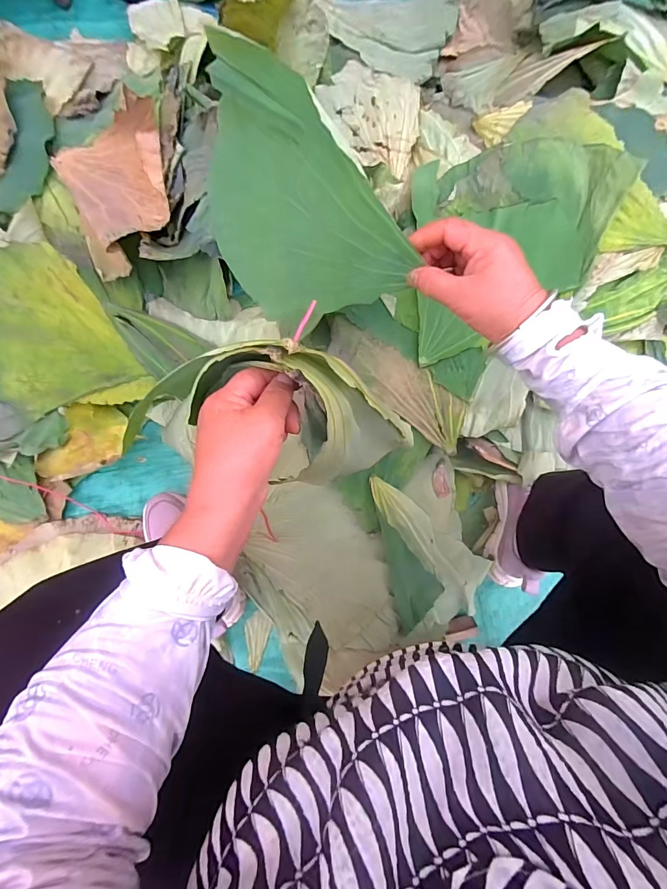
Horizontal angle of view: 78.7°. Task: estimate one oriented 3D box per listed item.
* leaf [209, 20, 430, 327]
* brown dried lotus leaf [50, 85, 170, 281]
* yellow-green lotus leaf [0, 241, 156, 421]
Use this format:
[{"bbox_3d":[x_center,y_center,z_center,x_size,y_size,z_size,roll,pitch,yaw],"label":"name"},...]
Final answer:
[{"bbox_3d":[-0.041,-0.206,0.419,0.231,0.237,0.030,46,61,2],"label":"leaf"},{"bbox_3d":[-0.365,-0.449,0.704,0.201,0.096,0.289,-25,83,-6],"label":"brown dried lotus leaf"},{"bbox_3d":[-0.465,-0.182,0.646,0.200,0.036,0.244,-33,101,-32],"label":"yellow-green lotus leaf"}]

